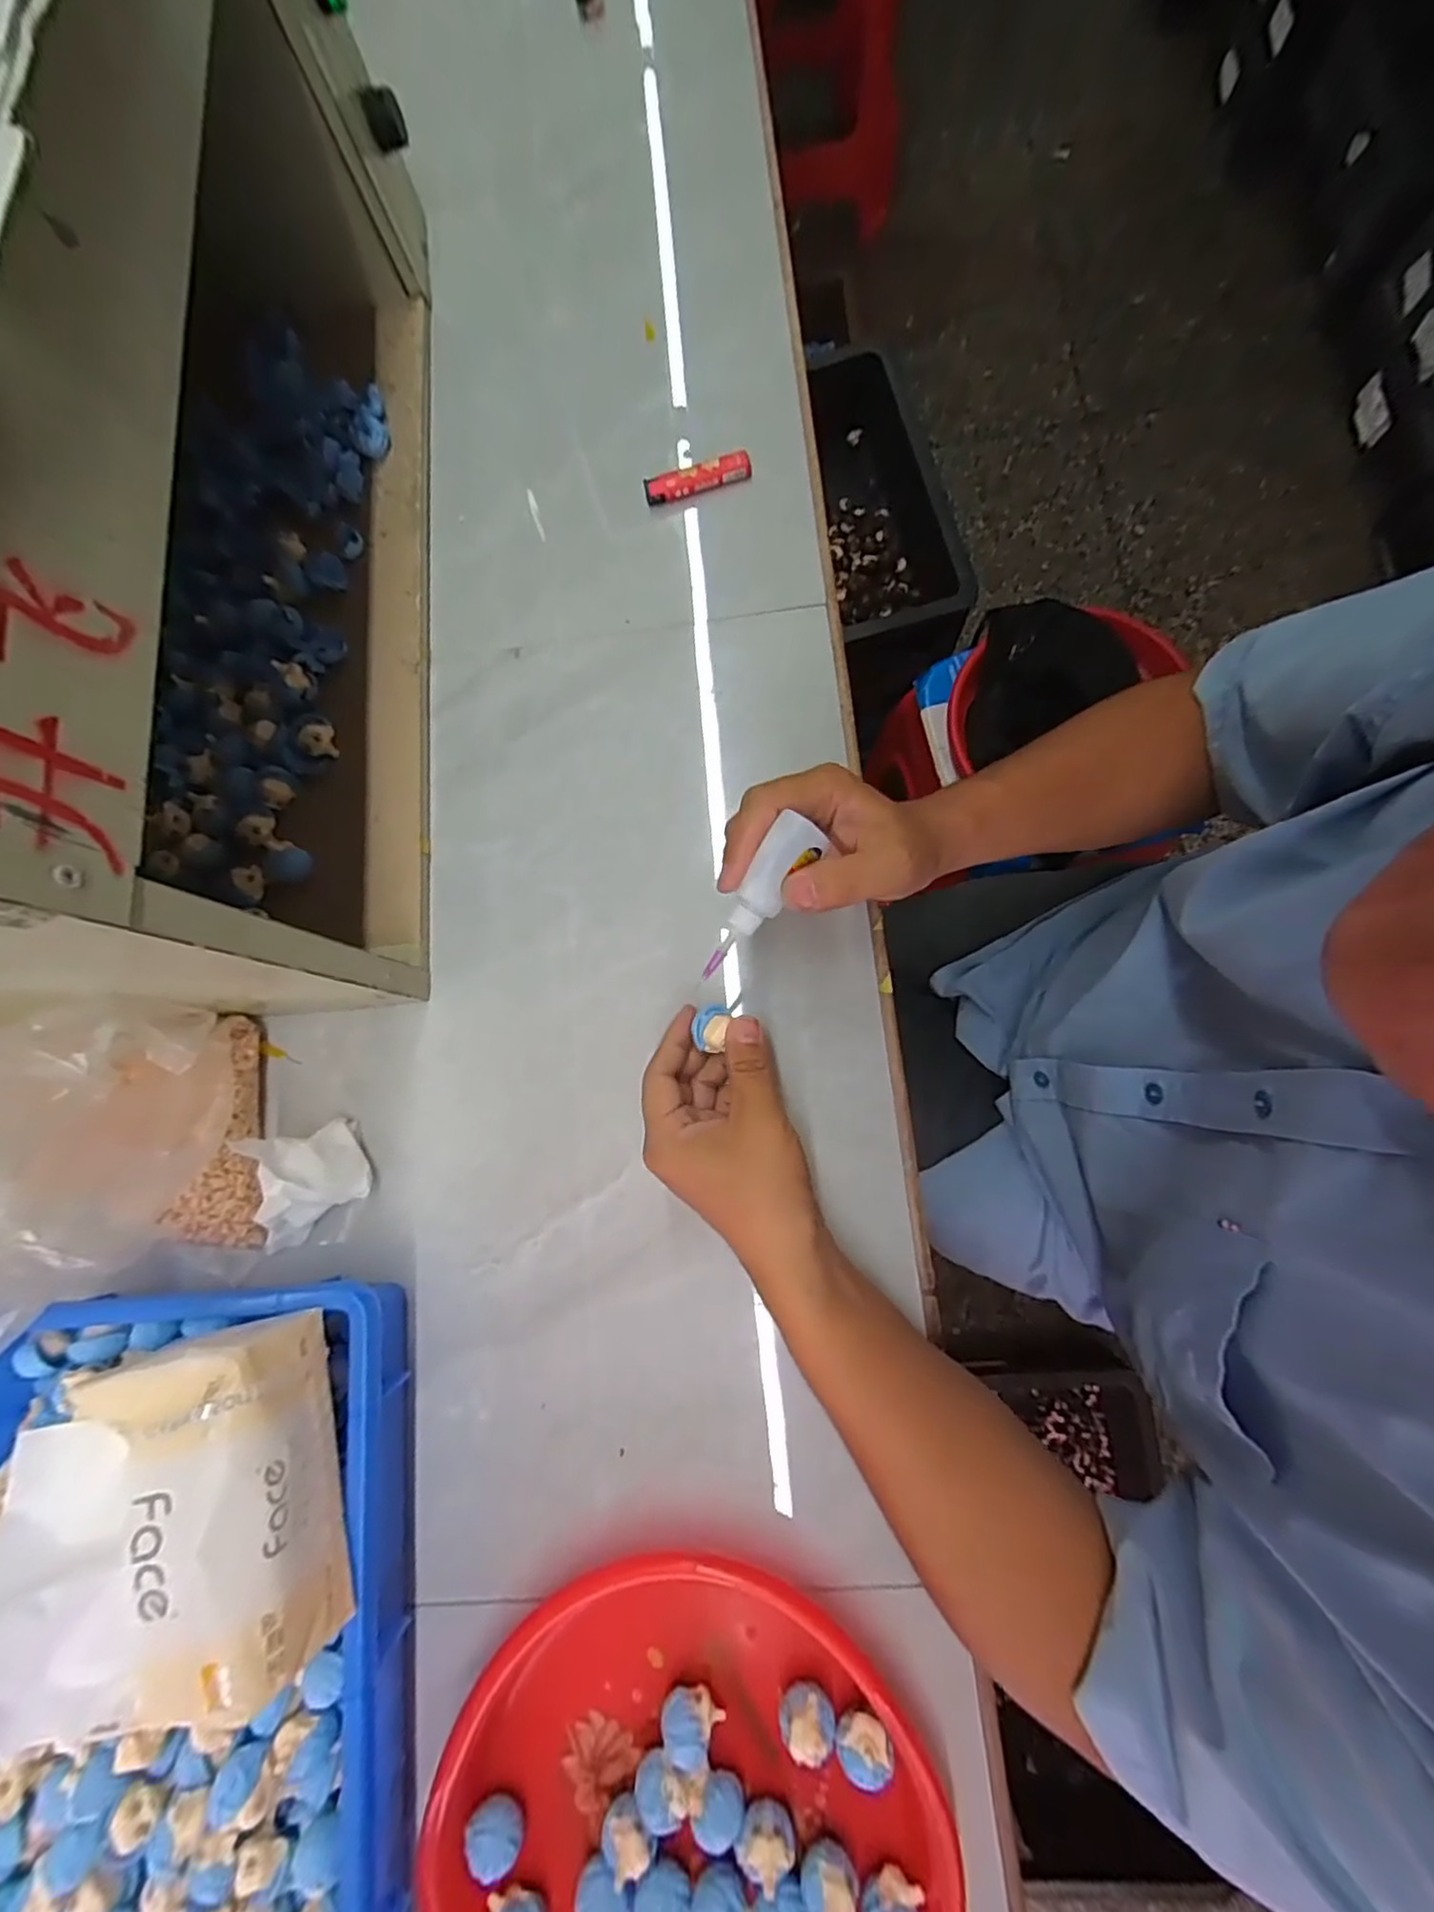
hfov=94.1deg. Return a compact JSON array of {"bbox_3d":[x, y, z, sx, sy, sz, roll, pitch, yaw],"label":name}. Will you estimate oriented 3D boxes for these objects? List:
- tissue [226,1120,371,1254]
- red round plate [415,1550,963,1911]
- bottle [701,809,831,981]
[{"bbox_3d":[-0.257,0.140,0.406,0.075,0.051,0.068,-17,79,2],"label":"tissue"},{"bbox_3d":[-0.021,0.444,0.336,0.255,0.051,0.233,-1,79,5],"label":"red round plate"},{"bbox_3d":[0.021,-0.028,0.334,0.024,0.018,0.089,35,104,7],"label":"bottle"}]

